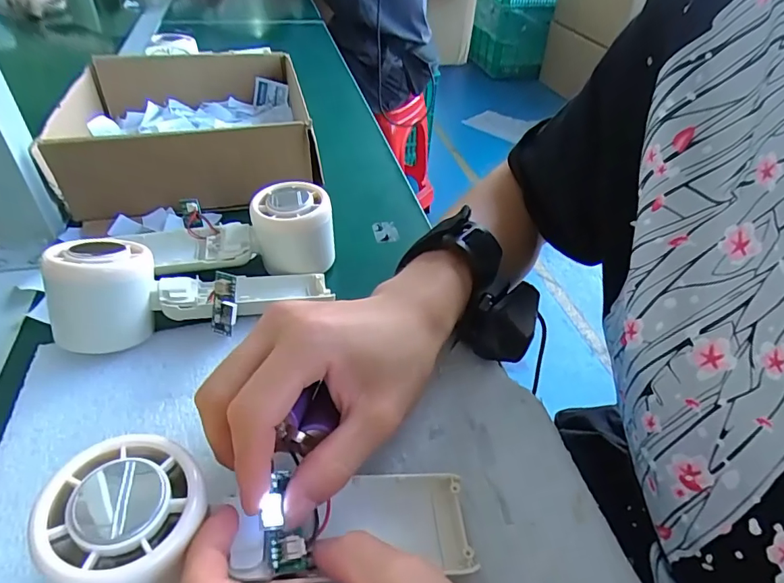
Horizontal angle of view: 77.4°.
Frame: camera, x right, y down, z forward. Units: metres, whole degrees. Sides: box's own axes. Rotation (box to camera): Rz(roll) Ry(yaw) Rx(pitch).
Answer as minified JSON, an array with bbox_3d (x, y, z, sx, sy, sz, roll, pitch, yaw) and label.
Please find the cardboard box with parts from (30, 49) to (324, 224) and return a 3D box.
[{"bbox_3d":[-0.197,-0.166,0.481,0.208,0.071,0.231,-9,42,-15],"label":"cardboard box with parts"}]

